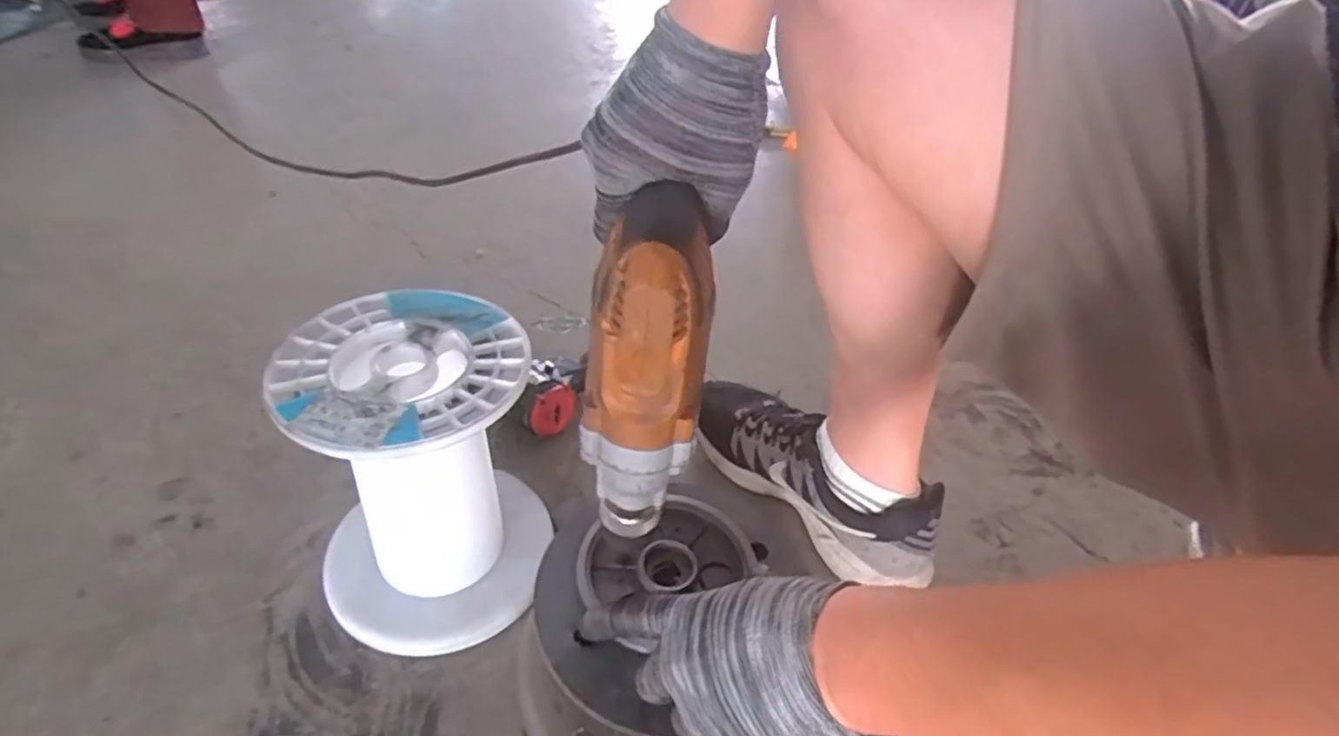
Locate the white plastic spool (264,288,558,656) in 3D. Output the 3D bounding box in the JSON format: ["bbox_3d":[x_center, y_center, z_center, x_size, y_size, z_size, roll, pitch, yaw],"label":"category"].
[{"bbox_3d":[-0.191,0.084,0.550,0.181,0.231,0.176,-8,41,-15],"label":"white plastic spool"}]

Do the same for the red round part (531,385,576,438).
[{"bbox_3d":[-0.120,0.050,0.721,0.050,0.064,0.013,-27,49,-32],"label":"red round part"}]

